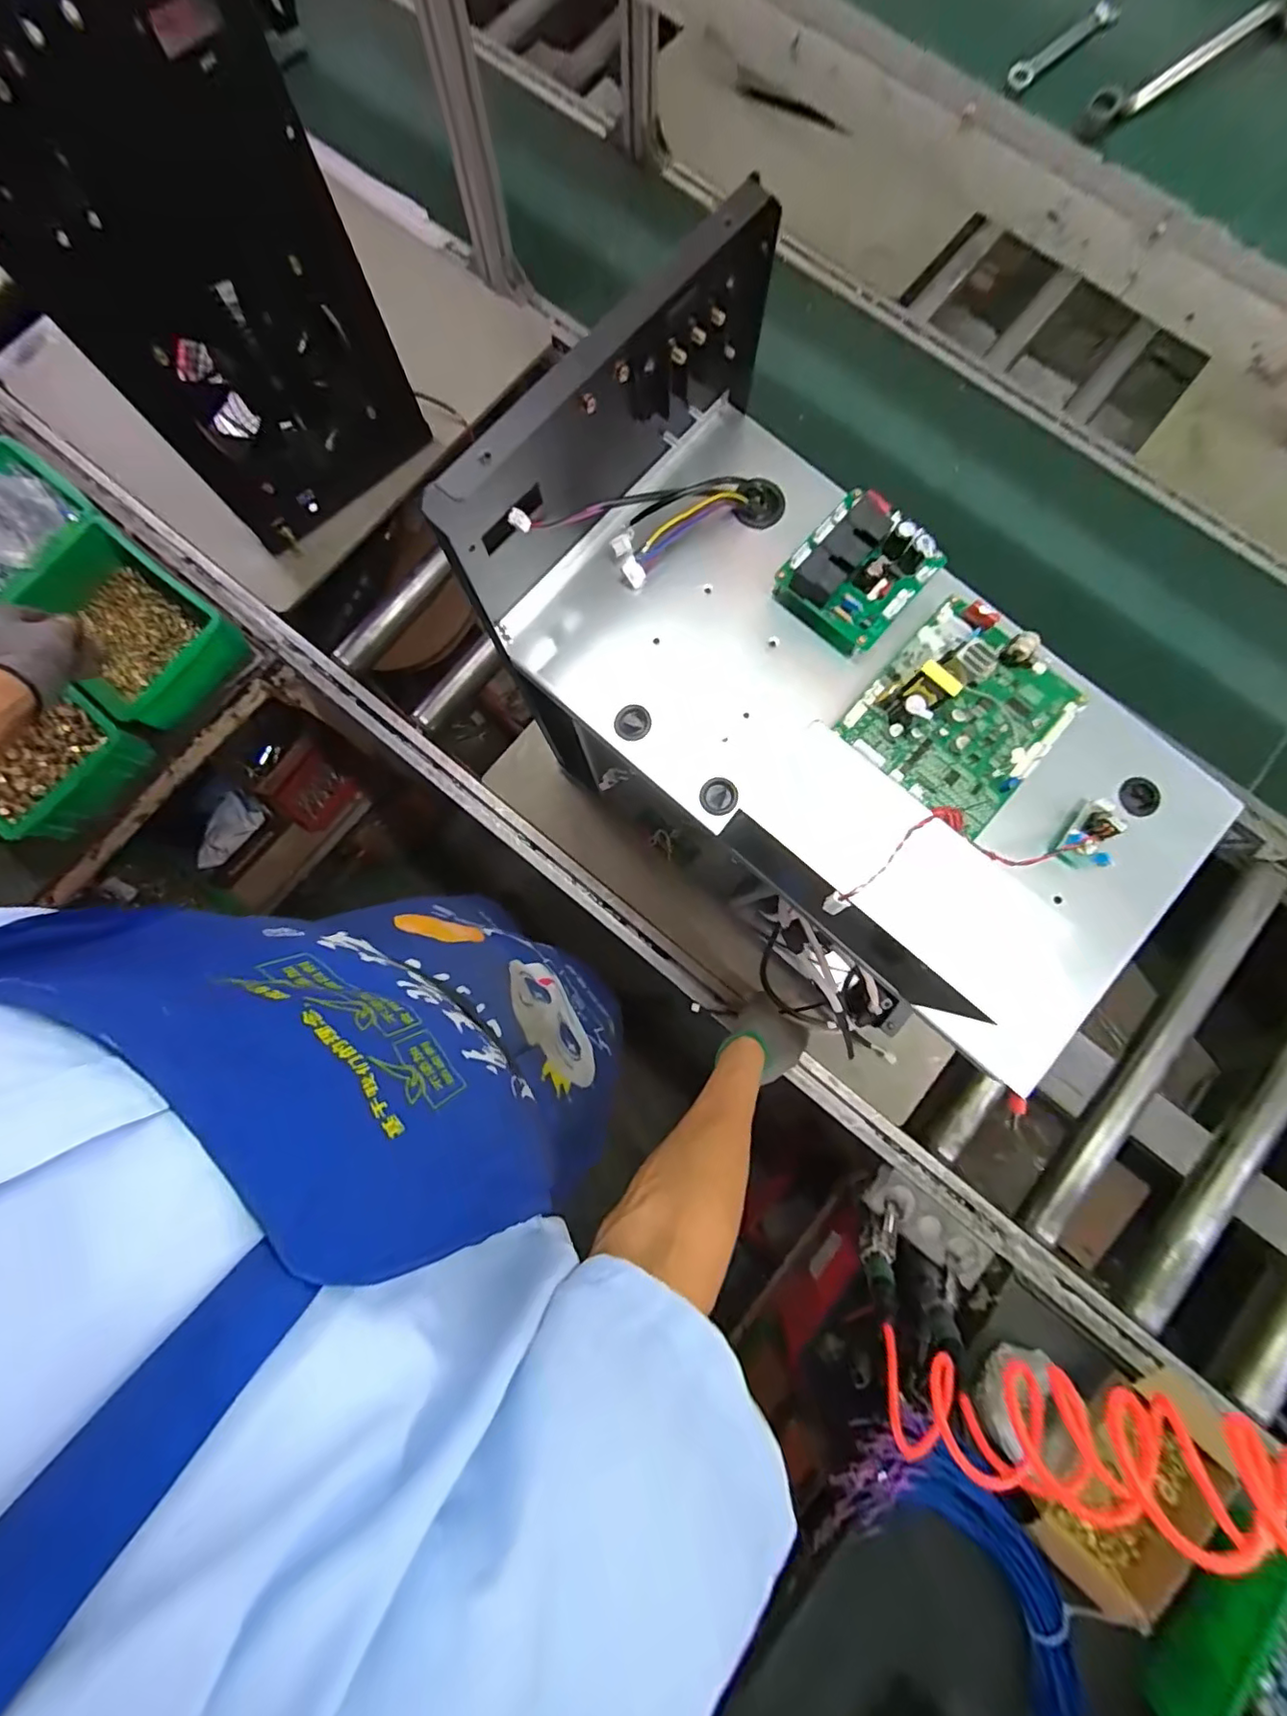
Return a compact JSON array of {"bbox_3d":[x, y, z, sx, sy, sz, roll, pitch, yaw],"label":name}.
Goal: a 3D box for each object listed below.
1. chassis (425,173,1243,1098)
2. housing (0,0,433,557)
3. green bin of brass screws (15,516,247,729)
[{"bbox_3d":[0.165,-0.119,0.409,0.530,0.168,0.291,43,82,-2],"label":"chassis"},{"bbox_3d":[-0.417,-0.557,0.585,0.281,0.462,0.051,-42,85,-6],"label":"housing"},{"bbox_3d":[-0.670,-0.297,0.751,0.247,0.081,0.179,40,82,9],"label":"green bin of brass screws"}]

